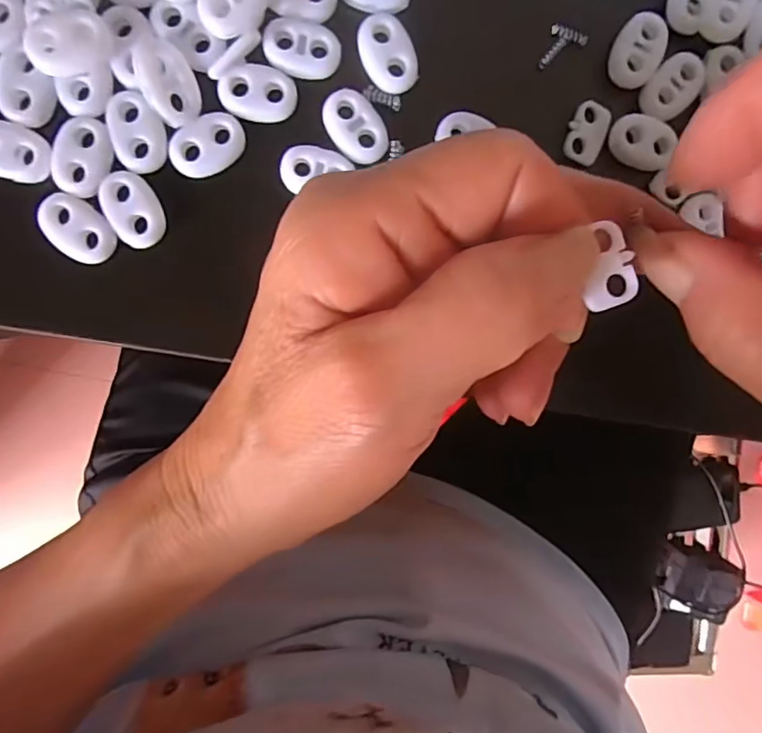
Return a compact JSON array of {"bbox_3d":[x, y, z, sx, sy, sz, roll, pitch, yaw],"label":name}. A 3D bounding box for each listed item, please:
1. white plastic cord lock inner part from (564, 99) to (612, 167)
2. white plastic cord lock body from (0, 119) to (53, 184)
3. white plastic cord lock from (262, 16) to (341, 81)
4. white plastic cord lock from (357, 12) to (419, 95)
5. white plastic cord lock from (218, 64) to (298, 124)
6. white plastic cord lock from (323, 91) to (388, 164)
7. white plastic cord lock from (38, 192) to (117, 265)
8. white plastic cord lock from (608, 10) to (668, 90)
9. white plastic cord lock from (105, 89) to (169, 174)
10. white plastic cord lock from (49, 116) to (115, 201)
[{"bbox_3d":[0.066,-0.075,0.181,0.012,0.004,0.019,18,96,-8],"label":"white plastic cord lock inner part"},{"bbox_3d":[-0.106,-0.062,0.160,0.022,0.004,0.015,16,96,-8],"label":"white plastic cord lock body"},{"bbox_3d":[-0.023,-0.094,0.165,0.022,0.004,0.016,7,94,-6],"label":"white plastic cord lock"},{"bbox_3d":[0.002,-0.094,0.168,0.015,0.004,0.022,-24,97,-3],"label":"white plastic cord lock"},{"bbox_3d":[-0.036,-0.081,0.167,0.022,0.004,0.015,0,95,-6],"label":"white plastic cord lock"},{"bbox_3d":[-0.007,-0.073,0.170,0.015,0.004,0.023,-37,97,-1],"label":"white plastic cord lock"},{"bbox_3d":[-0.090,-0.041,0.166,0.022,0.004,0.014,43,90,-8],"label":"white plastic cord lock"},{"bbox_3d":[0.081,-0.100,0.177,0.015,0.004,0.024,22,95,-8],"label":"white plastic cord lock"},{"bbox_3d":[-0.071,-0.069,0.165,0.015,0.005,0.023,-16,96,-4],"label":"white plastic cord lock"},{"bbox_3d":[-0.087,-0.061,0.162,0.016,0.004,0.022,23,95,-8],"label":"white plastic cord lock"}]

